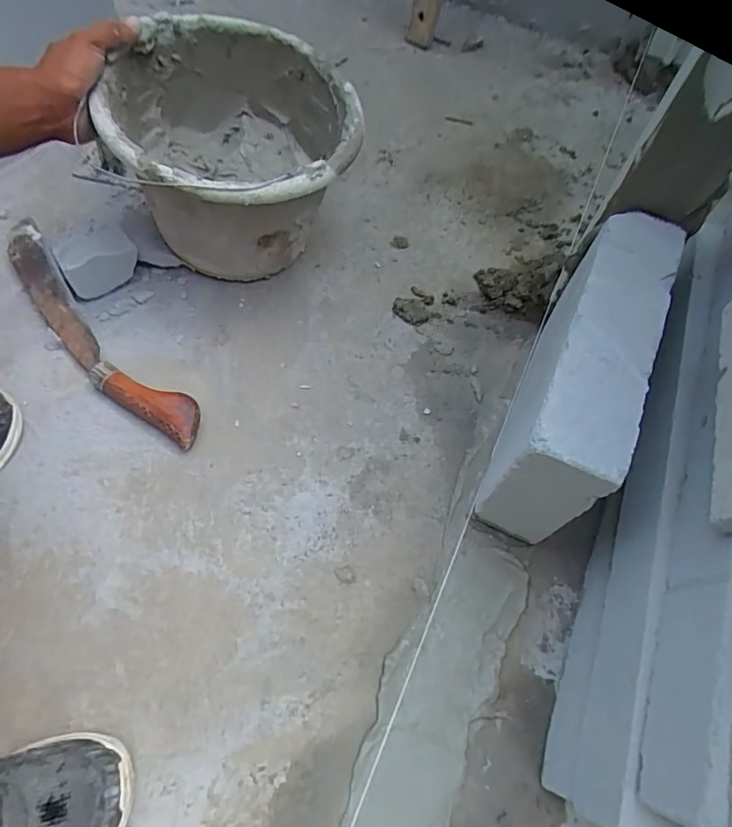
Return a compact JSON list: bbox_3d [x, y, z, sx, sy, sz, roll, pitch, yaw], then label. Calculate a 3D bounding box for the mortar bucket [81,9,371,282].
[{"bbox_3d":[-0.143,-0.298,0.608,0.254,0.196,0.262,1,63,-2],"label":"mortar bucket"}]

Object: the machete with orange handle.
[{"bbox_3d":[-0.329,-0.094,0.617,0.069,0.038,0.381,-40,73,-21],"label":"machete with orange handle"}]

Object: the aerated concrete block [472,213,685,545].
[{"bbox_3d":[0.212,-0.032,0.528,0.079,0.206,0.288,24,64,9],"label":"aerated concrete block"}]

